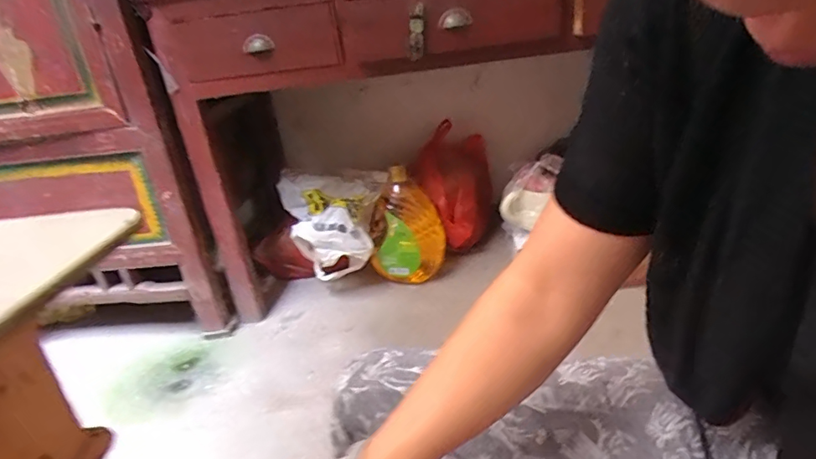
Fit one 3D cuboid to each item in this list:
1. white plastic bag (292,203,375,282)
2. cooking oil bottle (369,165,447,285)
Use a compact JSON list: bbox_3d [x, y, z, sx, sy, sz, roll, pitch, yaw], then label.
[{"bbox_3d":[-0.211,0.047,1.410,0.206,0.191,0.097,-12,24,-11],"label":"white plastic bag"},{"bbox_3d":[0.002,-0.005,1.463,0.145,0.333,0.191,13,30,39],"label":"cooking oil bottle"}]

